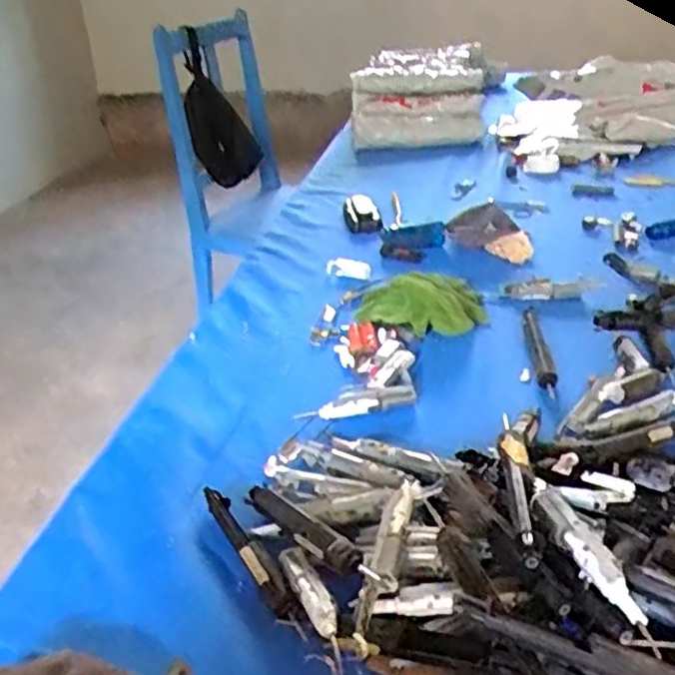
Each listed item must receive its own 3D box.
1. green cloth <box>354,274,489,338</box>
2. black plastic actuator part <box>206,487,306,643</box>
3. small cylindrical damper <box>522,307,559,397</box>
[{"bbox_3d":[0.097,-0.047,0.835,0.144,0.054,0.113,-1,32,7],"label":"green cloth"},{"bbox_3d":[-0.064,0.160,0.532,0.018,0.019,0.152,-20,35,-22],"label":"black plastic actuator part"},{"bbox_3d":[0.215,0.009,0.767,0.019,0.020,0.177,-2,32,6],"label":"small cylindrical damper"}]

